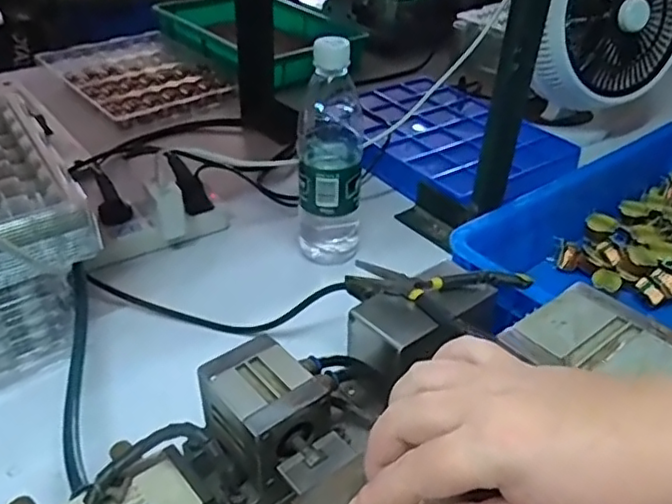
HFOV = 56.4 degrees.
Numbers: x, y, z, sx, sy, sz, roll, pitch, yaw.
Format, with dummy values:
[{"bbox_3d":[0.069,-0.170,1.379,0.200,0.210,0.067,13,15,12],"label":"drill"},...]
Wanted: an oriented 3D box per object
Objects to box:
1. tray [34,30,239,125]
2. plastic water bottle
[{"bbox_3d":[-0.337,-0.302,1.061,0.232,0.031,0.320,-24,43,-32],"label":"tray"},{"bbox_3d":[-0.005,-0.101,0.627,0.063,0.218,0.077,1,35,-2],"label":"plastic water bottle"}]

